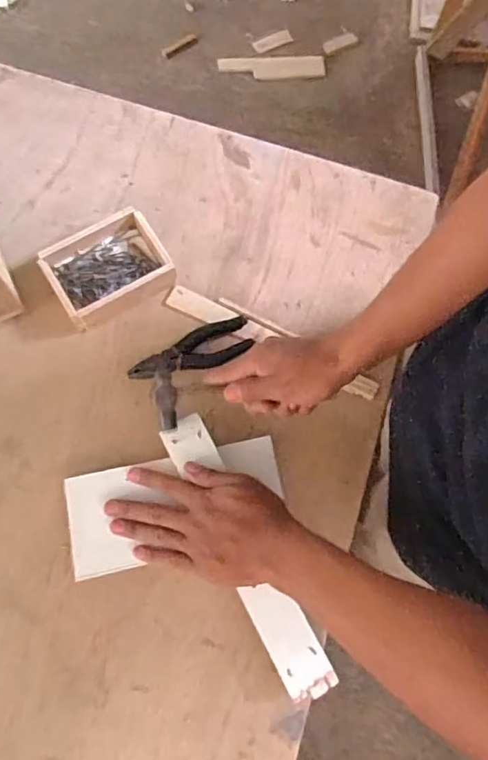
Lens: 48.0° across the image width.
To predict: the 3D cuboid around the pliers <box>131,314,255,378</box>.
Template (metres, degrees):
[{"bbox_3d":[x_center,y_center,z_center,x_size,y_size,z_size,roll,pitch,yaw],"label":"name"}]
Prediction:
[{"bbox_3d":[-0.060,-0.029,0.631,0.142,0.020,0.047,-24,76,-9],"label":"pliers"}]

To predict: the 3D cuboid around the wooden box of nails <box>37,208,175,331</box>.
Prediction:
[{"bbox_3d":[-0.159,-0.129,0.642,0.134,0.044,0.103,-28,76,-10],"label":"wooden box of nails"}]

